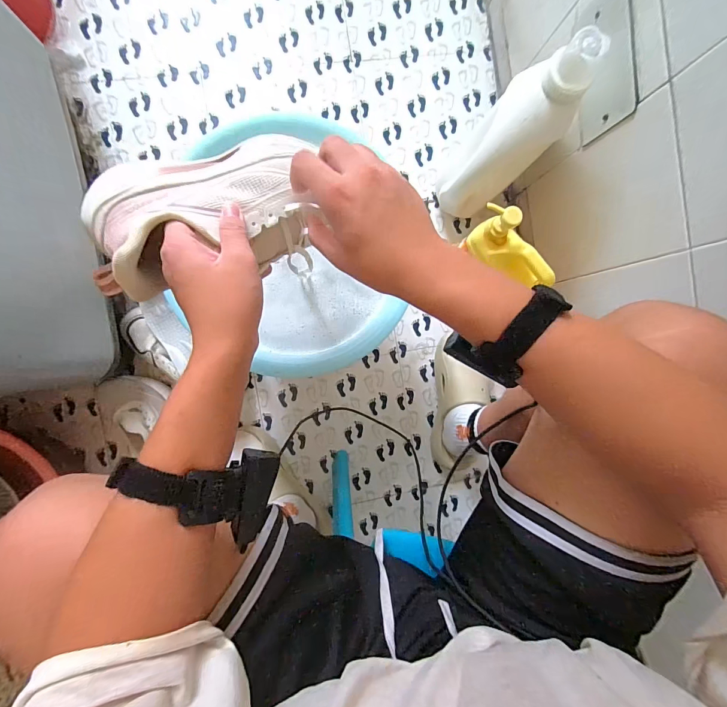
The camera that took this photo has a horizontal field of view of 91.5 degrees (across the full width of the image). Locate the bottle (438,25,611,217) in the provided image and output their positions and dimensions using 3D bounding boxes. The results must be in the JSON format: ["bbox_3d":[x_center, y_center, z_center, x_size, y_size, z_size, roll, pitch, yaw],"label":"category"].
[{"bbox_3d":[0.215,-0.310,0.524,0.105,0.286,0.075,36,59,-7],"label":"bottle"}]

